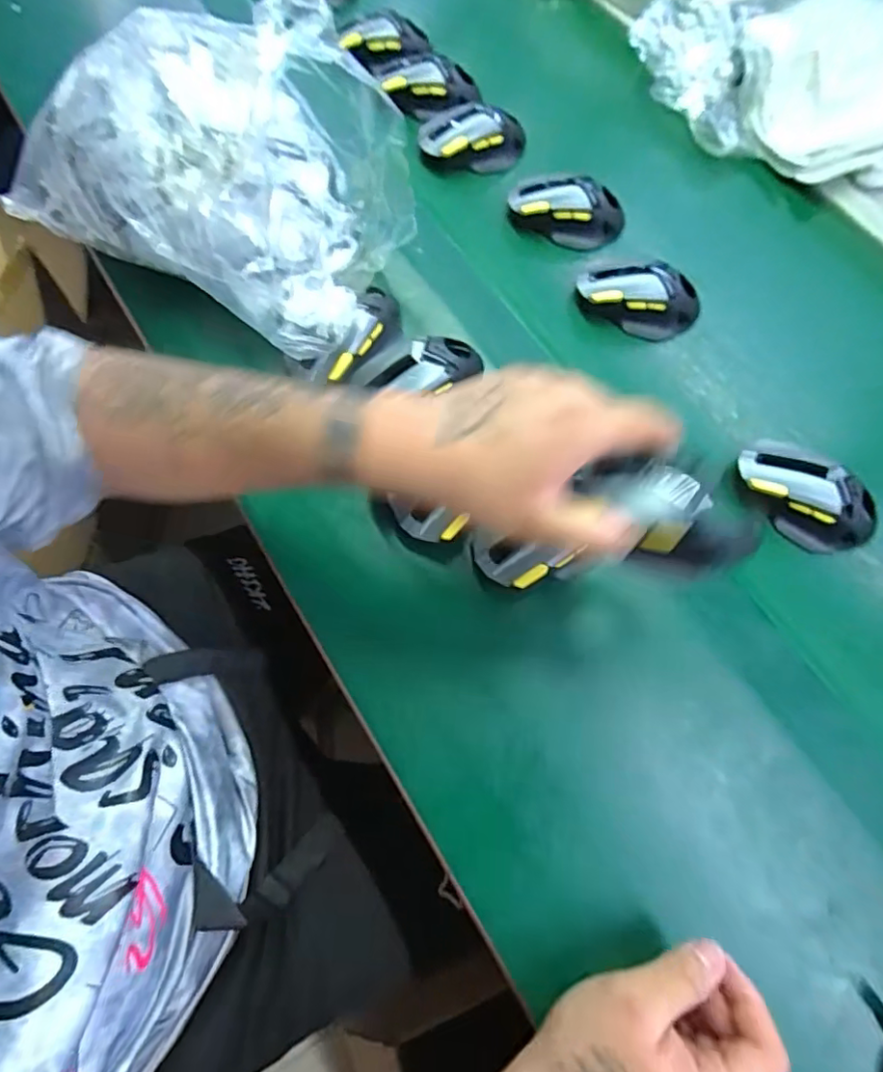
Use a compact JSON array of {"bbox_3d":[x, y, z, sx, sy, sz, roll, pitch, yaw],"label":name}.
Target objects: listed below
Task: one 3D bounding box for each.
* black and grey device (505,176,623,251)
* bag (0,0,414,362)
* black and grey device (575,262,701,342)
[{"bbox_3d":[0.126,-0.328,0.565,0.116,0.041,0.054,15,70,2],"label":"black and grey device"},{"bbox_3d":[-0.195,-0.309,0.446,0.345,0.155,0.173,30,70,4],"label":"bag"},{"bbox_3d":[0.187,-0.221,0.525,0.115,0.041,0.048,9,70,-3],"label":"black and grey device"}]

